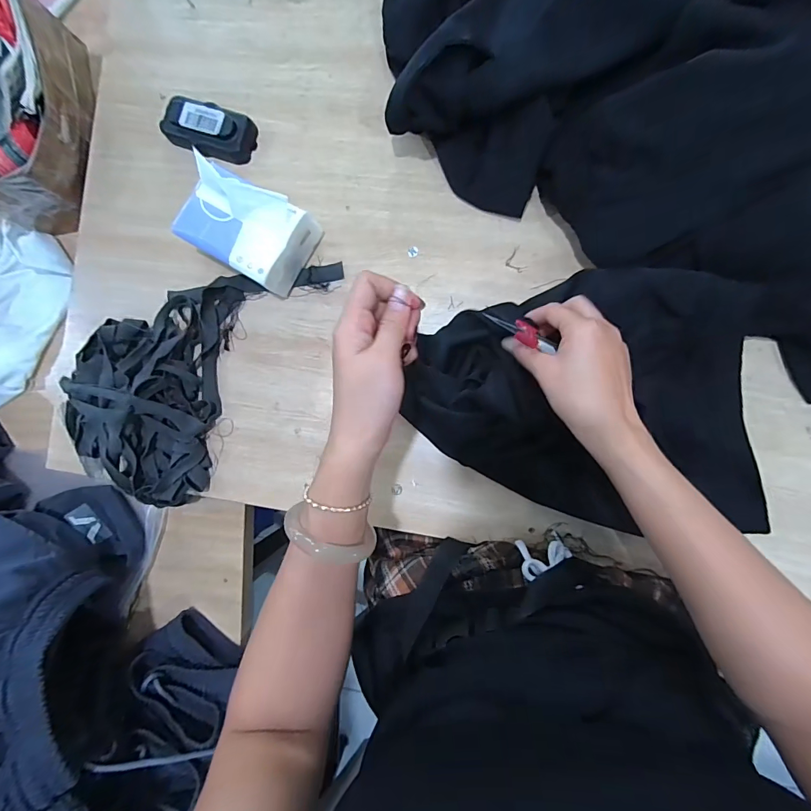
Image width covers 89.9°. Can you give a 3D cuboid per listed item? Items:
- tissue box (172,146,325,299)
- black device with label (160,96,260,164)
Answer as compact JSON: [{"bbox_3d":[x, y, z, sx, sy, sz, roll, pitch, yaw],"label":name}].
[{"bbox_3d":[-0.167,-0.185,0.418,0.121,0.085,0.086,30,92,7],"label":"tissue box"},{"bbox_3d":[-0.222,-0.306,0.455,0.100,0.026,0.052,17,90,7],"label":"black device with label"}]

